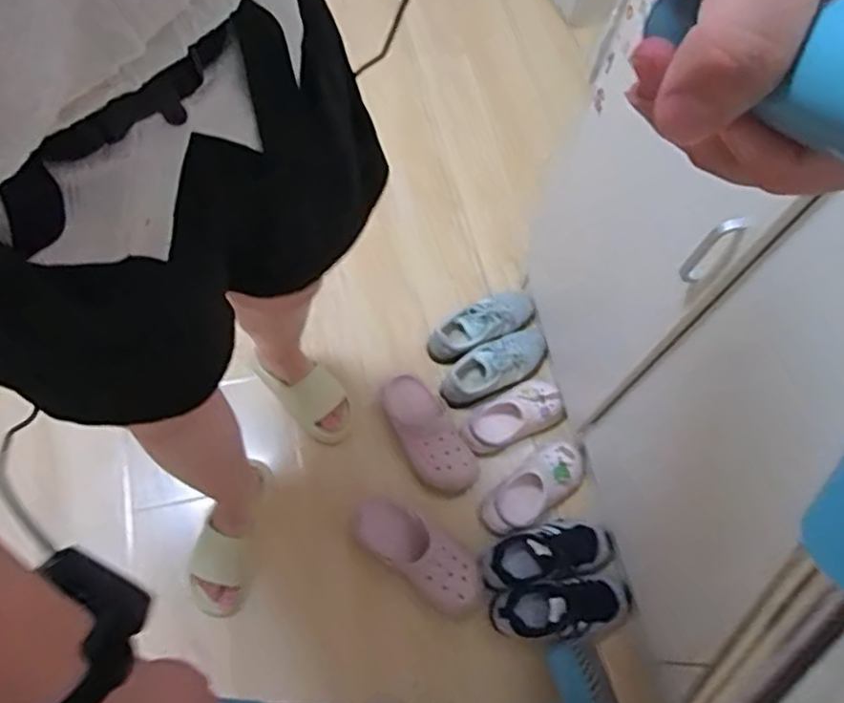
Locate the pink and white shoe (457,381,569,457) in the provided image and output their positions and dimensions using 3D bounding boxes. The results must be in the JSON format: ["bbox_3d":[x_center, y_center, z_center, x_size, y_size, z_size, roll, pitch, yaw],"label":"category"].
[{"bbox_3d":[0.168,0.125,1.203,0.202,0.064,0.098,-26,68,-16],"label":"pink and white shoe"}]

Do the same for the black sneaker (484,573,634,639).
[{"bbox_3d":[0.233,0.427,1.052,0.234,0.075,0.098,-8,64,-8],"label":"black sneaker"}]

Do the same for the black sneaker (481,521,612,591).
[{"bbox_3d":[0.214,0.337,1.077,0.225,0.067,0.089,-8,64,-8],"label":"black sneaker"}]

